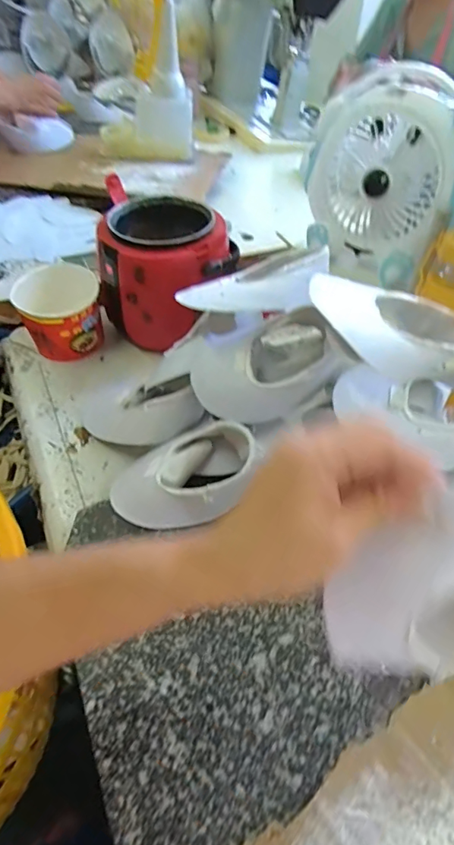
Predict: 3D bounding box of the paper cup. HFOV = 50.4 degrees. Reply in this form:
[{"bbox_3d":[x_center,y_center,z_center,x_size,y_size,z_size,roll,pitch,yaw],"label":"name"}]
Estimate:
[{"bbox_3d":[-0.232,-0.157,0.671,0.110,0.102,0.098,-15,49,-15],"label":"paper cup"}]

